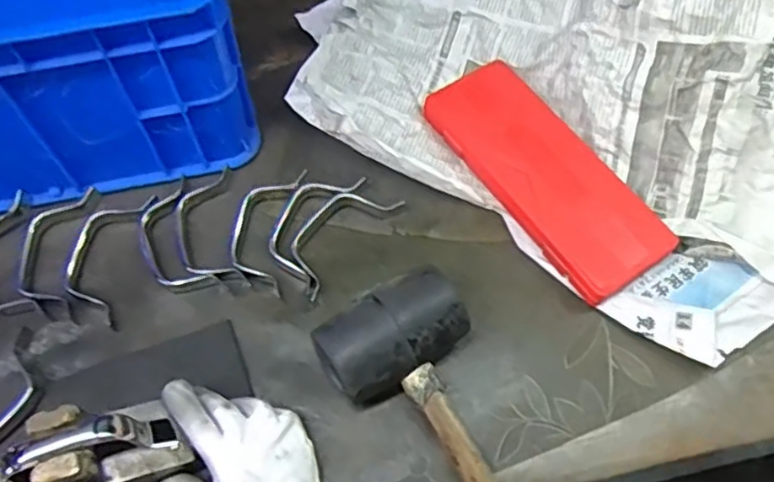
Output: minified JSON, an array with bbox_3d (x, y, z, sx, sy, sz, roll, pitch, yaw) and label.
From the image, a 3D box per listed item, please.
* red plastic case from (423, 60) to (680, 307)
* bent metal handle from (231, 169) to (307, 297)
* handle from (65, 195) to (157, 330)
[{"bbox_3d":[0.144,-0.065,0.628,0.097,0.028,0.253,-31,67,-16],"label":"red plastic case"},{"bbox_3d":[-0.109,-0.012,0.604,0.051,0.016,0.115,8,63,3],"label":"bent metal handle"},{"bbox_3d":[-0.246,0.012,0.592,0.054,0.010,0.121,9,63,4],"label":"handle"}]

